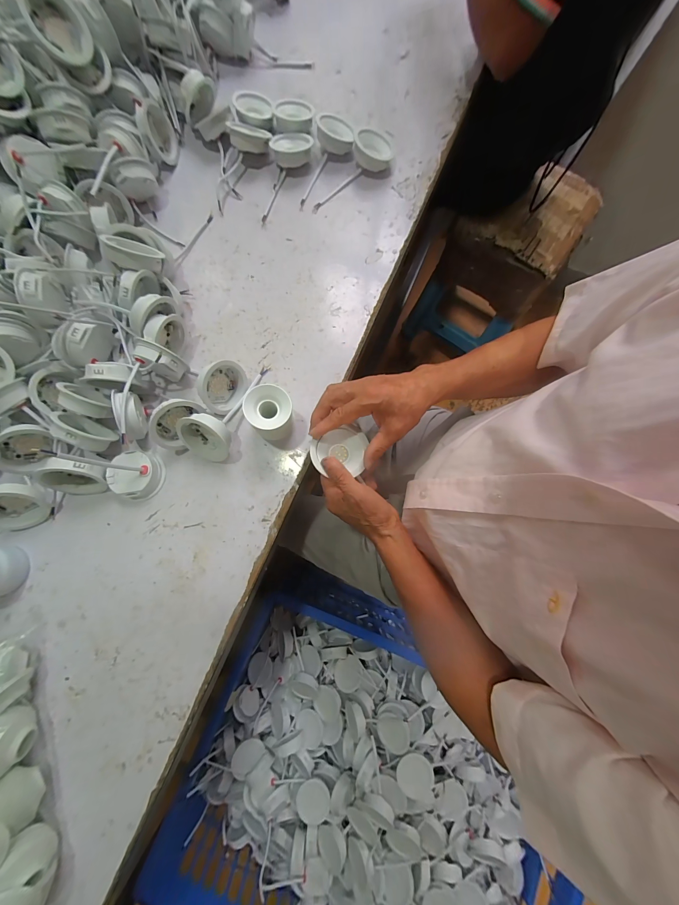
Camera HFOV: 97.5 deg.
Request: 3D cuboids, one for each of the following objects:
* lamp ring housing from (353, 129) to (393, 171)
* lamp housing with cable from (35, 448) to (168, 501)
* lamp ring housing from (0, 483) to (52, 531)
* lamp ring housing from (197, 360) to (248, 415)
[{"bbox_3d":[0.059,-0.507,0.502,0.067,0.026,0.070,45,67,-5],"label":"lamp ring housing"},{"bbox_3d":[-0.276,0.022,0.360,0.060,0.115,0.064,6,79,2],"label":"lamp housing with cable"},{"bbox_3d":[-0.419,0.068,0.379,0.074,0.071,0.024,-22,55,-13],"label":"lamp ring housing"},{"bbox_3d":[-0.165,-0.093,0.409,0.029,0.060,0.071,28,85,37],"label":"lamp ring housing"}]

